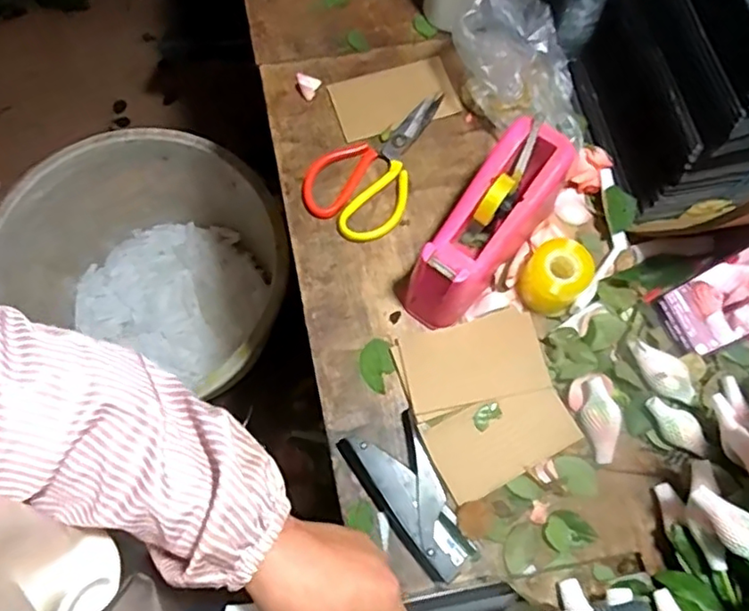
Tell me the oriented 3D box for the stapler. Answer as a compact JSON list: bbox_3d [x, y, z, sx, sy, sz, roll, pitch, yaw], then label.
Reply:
[{"bbox_3d":[0.037,0.174,0.560,0.071,0.021,0.147,-31,75,-11],"label":"stapler"}]

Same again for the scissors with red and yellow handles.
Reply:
[{"bbox_3d":[0.001,-0.167,0.678,0.110,0.012,0.201,25,73,6],"label":"scissors with red and yellow handles"}]

